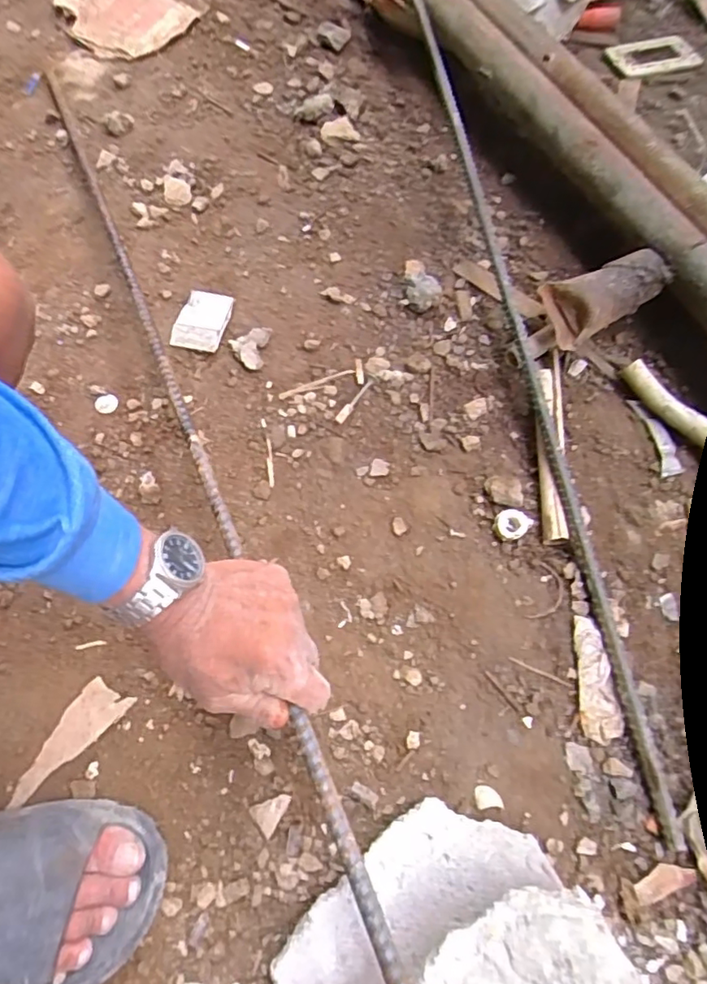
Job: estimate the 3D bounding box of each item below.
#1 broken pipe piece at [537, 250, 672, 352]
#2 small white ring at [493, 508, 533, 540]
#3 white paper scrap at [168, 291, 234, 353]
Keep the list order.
[{"bbox_3d":[0.237,-0.185,0.538,0.113,0.040,0.062,-22,70,-8],"label":"broken pipe piece"},{"bbox_3d":[0.135,0.028,0.485,0.027,0.010,0.026,0,68,0],"label":"small white ring"},{"bbox_3d":[-0.159,-0.179,0.594,0.053,0.012,0.066,12,69,5],"label":"white paper scrap"}]

